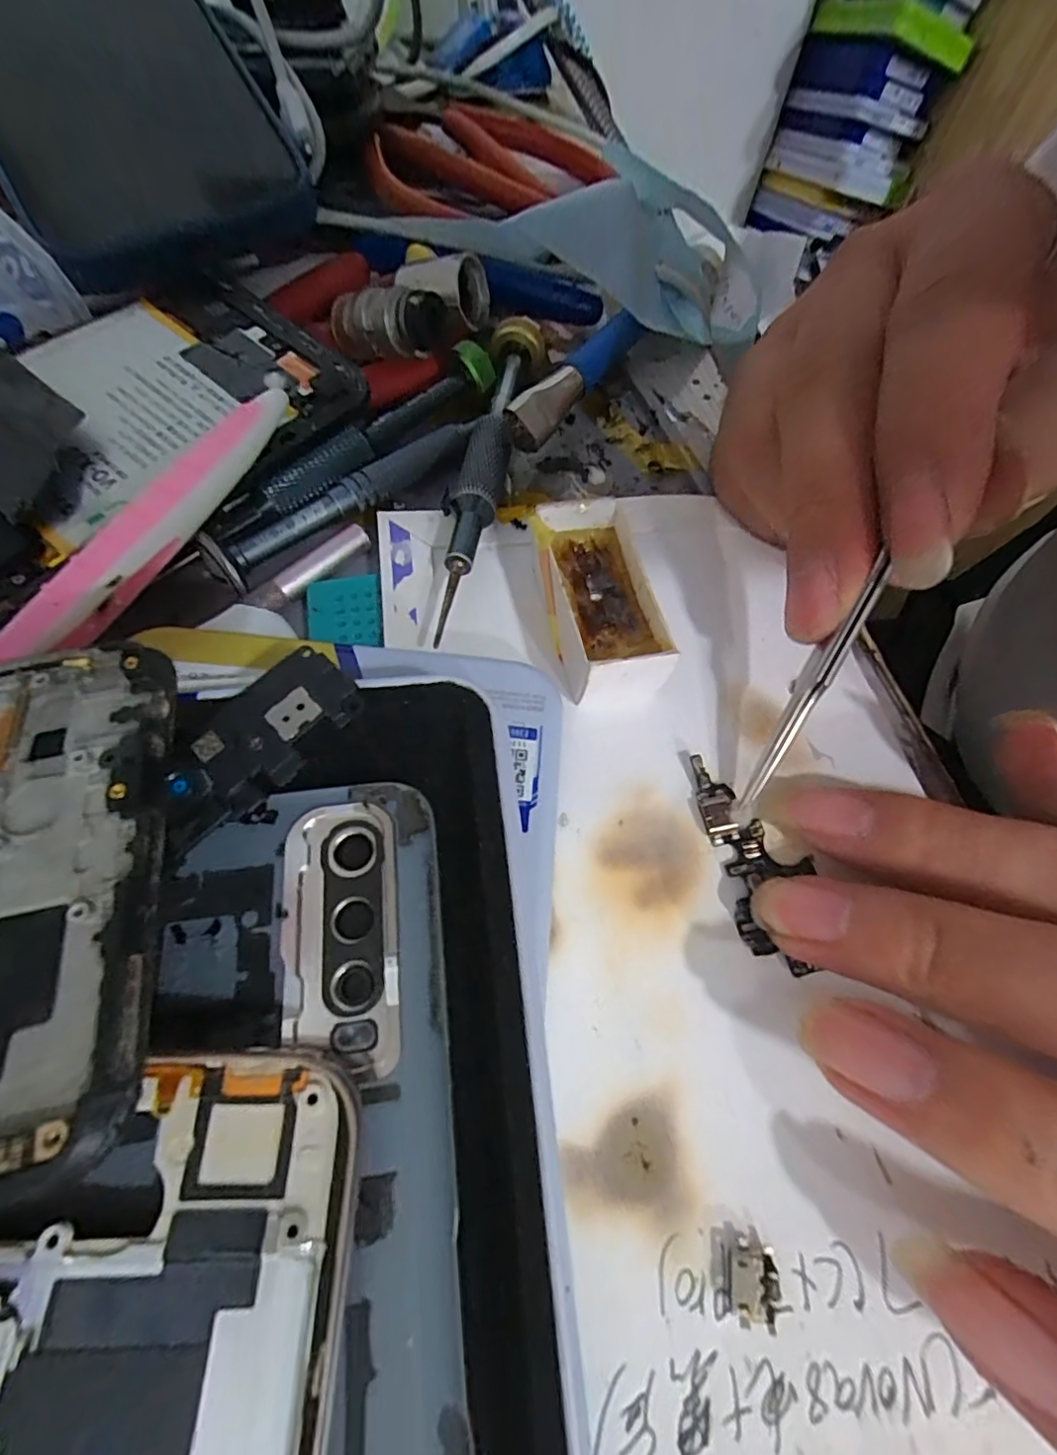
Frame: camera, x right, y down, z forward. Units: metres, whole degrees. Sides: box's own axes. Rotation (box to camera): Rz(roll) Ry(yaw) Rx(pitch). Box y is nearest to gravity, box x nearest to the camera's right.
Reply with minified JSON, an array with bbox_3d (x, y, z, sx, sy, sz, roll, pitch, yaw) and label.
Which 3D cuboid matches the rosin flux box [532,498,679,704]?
[{"bbox_3d":[0.016,-0.029,0.131,0.022,0.019,0.049,-15,66,-10],"label":"rosin flux box"}]

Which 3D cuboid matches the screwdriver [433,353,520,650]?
[{"bbox_3d":[-0.012,-0.069,0.151,0.012,0.011,0.112,8,64,0],"label":"screwdriver"}]

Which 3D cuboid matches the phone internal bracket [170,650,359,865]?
[{"bbox_3d":[-0.046,0.002,0.092,0.036,0.004,0.019,-39,75,-12],"label":"phone internal bracket"}]

